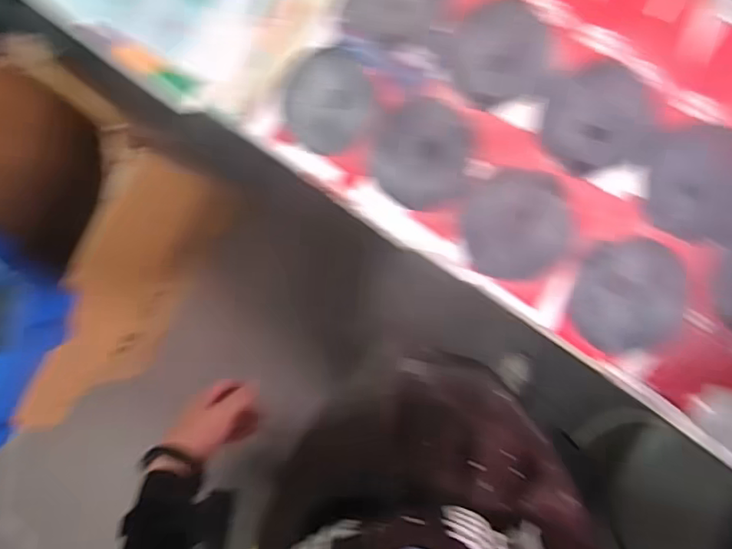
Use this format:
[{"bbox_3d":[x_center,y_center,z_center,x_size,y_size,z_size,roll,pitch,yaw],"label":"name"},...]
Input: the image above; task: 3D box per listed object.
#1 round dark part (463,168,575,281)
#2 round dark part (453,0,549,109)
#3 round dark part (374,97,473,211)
[{"bbox_3d":[0.199,-0.065,0.752,0.135,0.016,0.137,0,90,9],"label":"round dark part"},{"bbox_3d":[0.174,-0.296,0.755,0.117,0.026,0.130,-15,87,9],"label":"round dark part"},{"bbox_3d":[0.076,-0.162,0.772,0.126,0.015,0.142,-1,89,9],"label":"round dark part"}]

